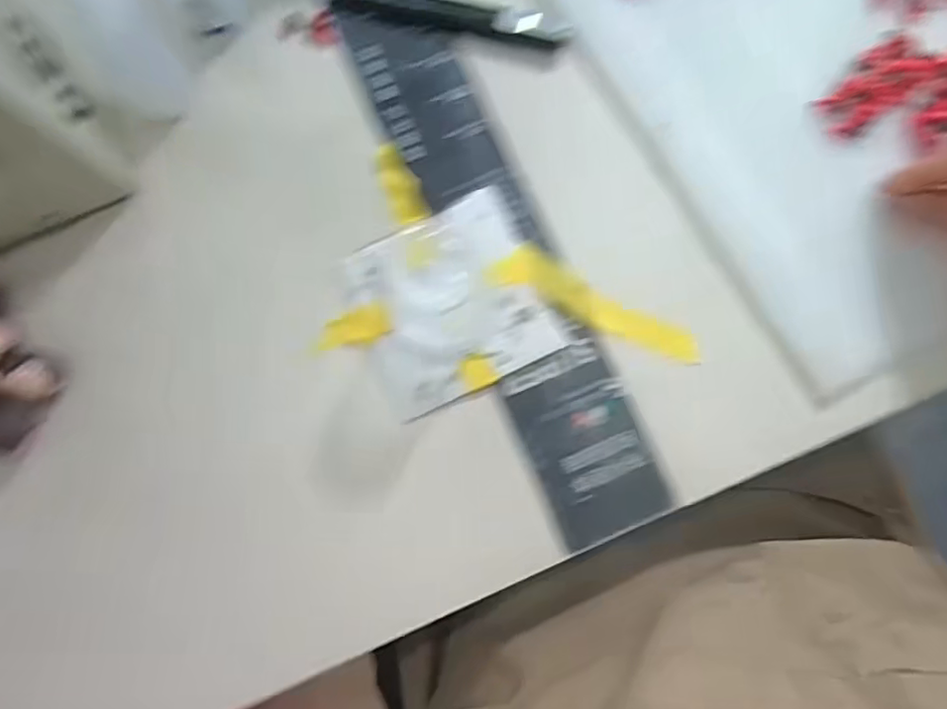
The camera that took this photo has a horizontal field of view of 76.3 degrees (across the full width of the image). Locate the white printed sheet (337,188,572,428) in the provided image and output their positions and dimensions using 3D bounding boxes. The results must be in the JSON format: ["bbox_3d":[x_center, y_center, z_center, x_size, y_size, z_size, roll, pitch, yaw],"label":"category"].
[{"bbox_3d":[-0.010,-0.027,0.303,0.093,0.008,0.091,-23,83,0],"label":"white printed sheet"}]

